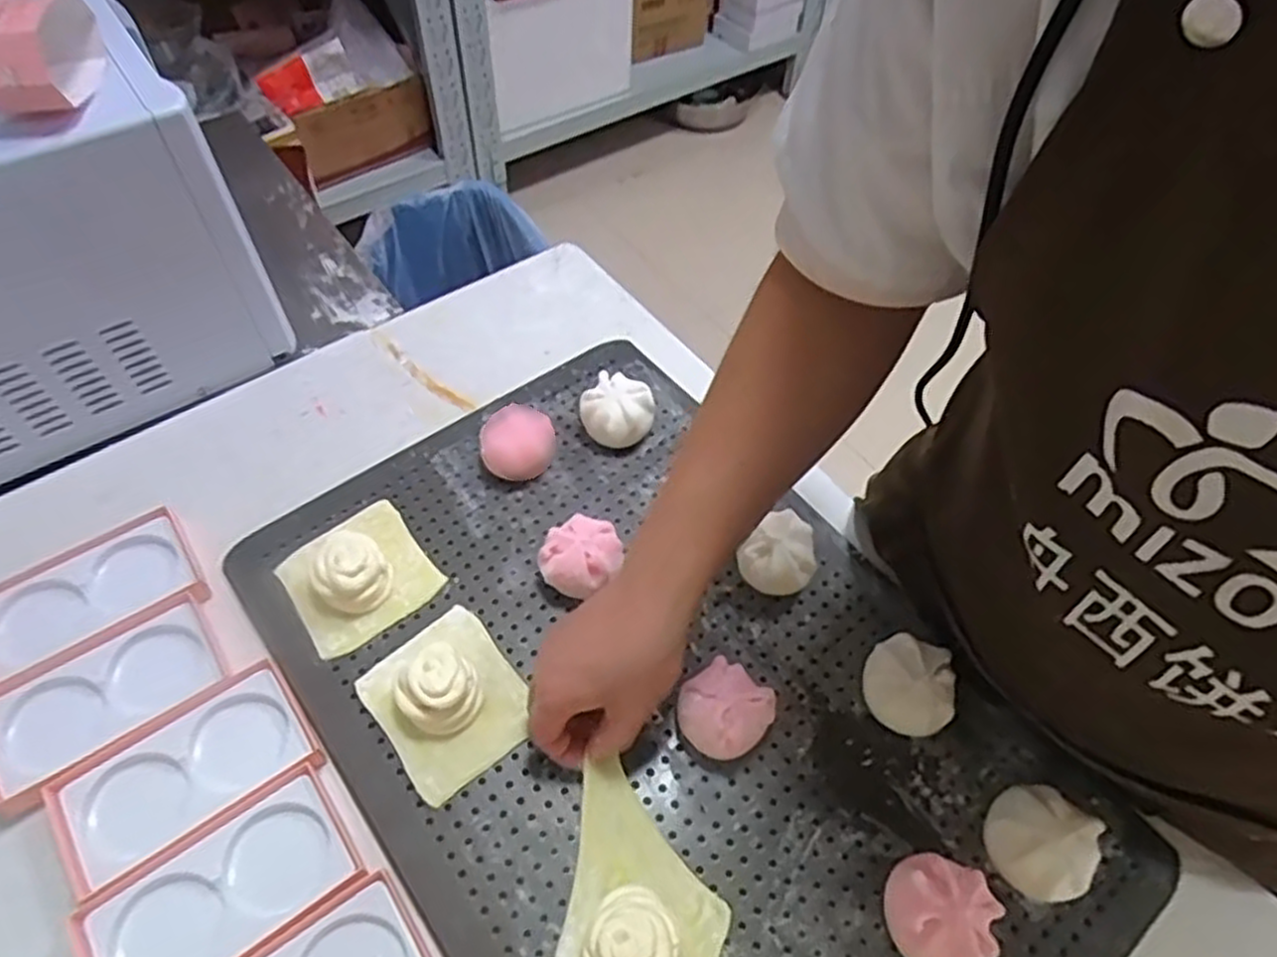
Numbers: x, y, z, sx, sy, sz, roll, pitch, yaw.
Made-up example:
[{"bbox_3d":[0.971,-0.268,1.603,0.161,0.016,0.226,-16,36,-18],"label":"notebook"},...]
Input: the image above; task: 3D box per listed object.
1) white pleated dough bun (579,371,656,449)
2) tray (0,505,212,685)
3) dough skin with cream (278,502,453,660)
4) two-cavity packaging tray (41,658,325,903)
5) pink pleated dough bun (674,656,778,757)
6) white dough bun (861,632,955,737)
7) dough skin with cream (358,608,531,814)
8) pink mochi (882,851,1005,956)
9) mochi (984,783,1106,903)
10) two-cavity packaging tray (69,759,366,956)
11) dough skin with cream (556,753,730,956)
[{"bbox_3d":[-0.018,-0.057,0.683,0.061,0.042,0.059,1,55,-1],"label":"white pleated dough bun"},{"bbox_3d":[-0.414,0.092,0.583,0.154,0.027,0.089,-28,61,-19],"label":"tray"},{"bbox_3d":[-0.214,0.063,0.588,0.100,0.042,0.101,-33,62,-22],"label":"dough skin with cream"},{"bbox_3d":[-0.297,0.194,0.514,0.152,0.024,0.083,-30,61,-20],"label":"two-cavity packaging tray"},{"bbox_3d":[0.055,0.159,0.528,0.056,0.045,0.058,1,55,-1],"label":"pink pleated dough bun"},{"bbox_3d":[0.187,0.147,0.551,0.058,0.045,0.065,3,55,1],"label":"white dough bun"},{"bbox_3d":[-0.133,0.144,0.534,0.093,0.047,0.111,-33,62,-22],"label":"dough skin with cream"},{"bbox_3d":[0.179,0.264,0.470,0.060,0.046,0.061,1,55,-1],"label":"pink mochi"},{"bbox_3d":[0.251,0.230,0.495,0.059,0.050,0.060,1,55,-1],"label":"mochi"},{"bbox_3d":[-0.251,0.252,0.475,0.146,0.024,0.084,-32,62,-21],"label":"two-cavity packaging tray"},{"bbox_3d":[0.002,0.263,0.455,0.093,0.043,0.170,8,56,4],"label":"dough skin with cream"}]

